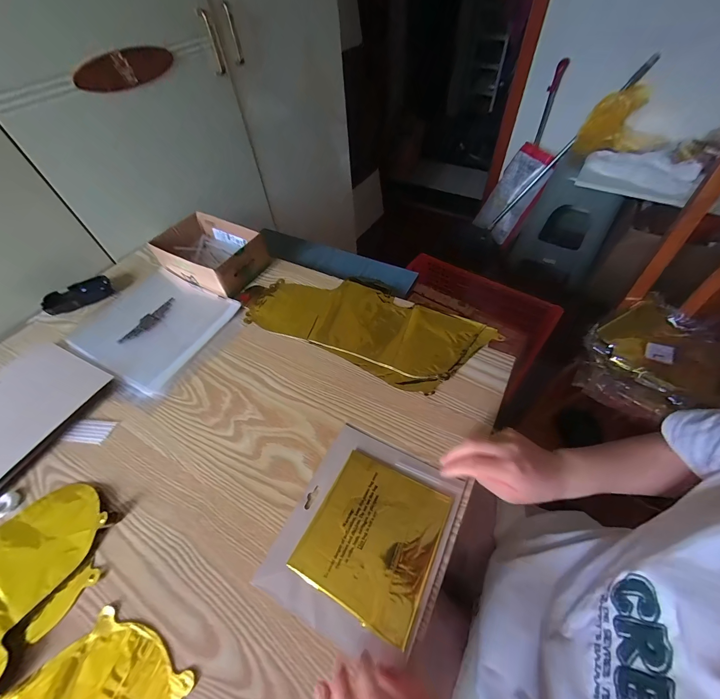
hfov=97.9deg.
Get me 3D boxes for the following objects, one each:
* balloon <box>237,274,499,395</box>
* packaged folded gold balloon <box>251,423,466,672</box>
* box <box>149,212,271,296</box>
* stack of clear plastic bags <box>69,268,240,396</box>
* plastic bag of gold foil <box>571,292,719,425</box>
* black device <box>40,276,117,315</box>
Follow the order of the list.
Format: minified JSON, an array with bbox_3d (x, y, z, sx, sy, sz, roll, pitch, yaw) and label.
[{"bbox_3d":[-0.004,-0.062,0.534,0.406,0.012,0.184,22,59,20],"label":"balloon"},{"bbox_3d":[0.006,0.195,0.345,0.160,0.012,0.195,21,58,19],"label":"packaged folded gold balloon"},{"bbox_3d":[-0.298,-0.191,0.622,0.203,0.068,0.135,25,60,21],"label":"box"},{"bbox_3d":[-0.376,-0.055,0.554,0.252,0.015,0.206,22,58,20],"label":"stack of clear plastic bags"},{"bbox_3d":[0.646,0.023,0.704,0.298,0.060,0.233,-40,60,-8],"label":"plastic bag of gold foil"},{"bbox_3d":[-0.529,-0.103,0.589,0.108,0.024,0.051,-38,59,-21],"label":"black device"}]

